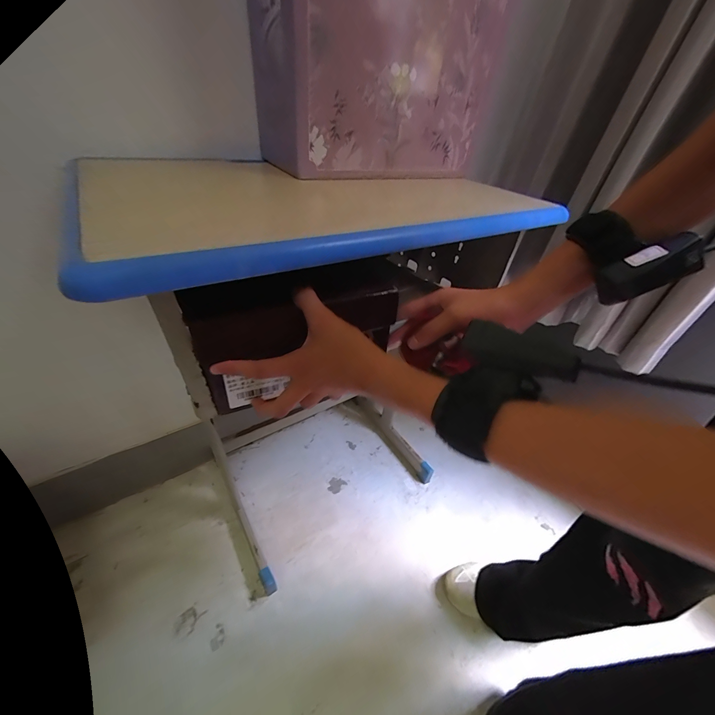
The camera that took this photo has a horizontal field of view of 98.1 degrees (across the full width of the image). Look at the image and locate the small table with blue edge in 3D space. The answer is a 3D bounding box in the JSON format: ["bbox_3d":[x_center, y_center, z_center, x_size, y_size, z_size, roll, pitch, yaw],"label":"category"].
[{"bbox_3d":[-0.084,0.055,0.638,0.510,0.736,0.369,-19,46,-29],"label":"small table with blue edge"}]

